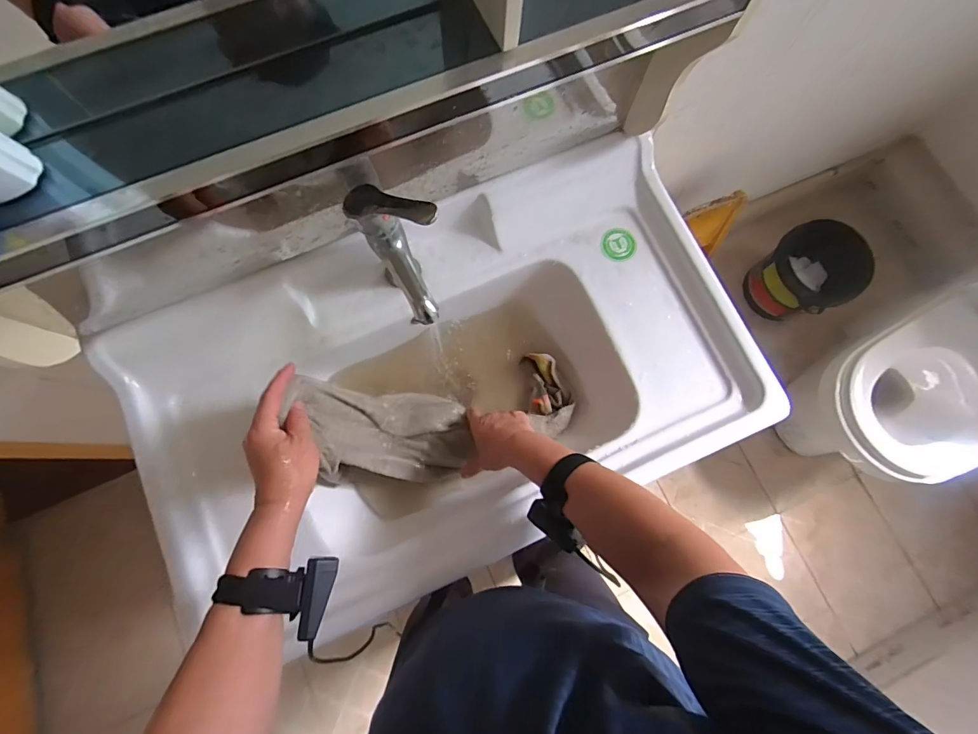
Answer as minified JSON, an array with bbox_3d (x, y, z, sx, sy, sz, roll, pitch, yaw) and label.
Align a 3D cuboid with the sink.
[{"bbox_3d":[-0.060,0.025,0.638,0.806,0.149,0.447,-23,80,-6],"label":"sink"}]

